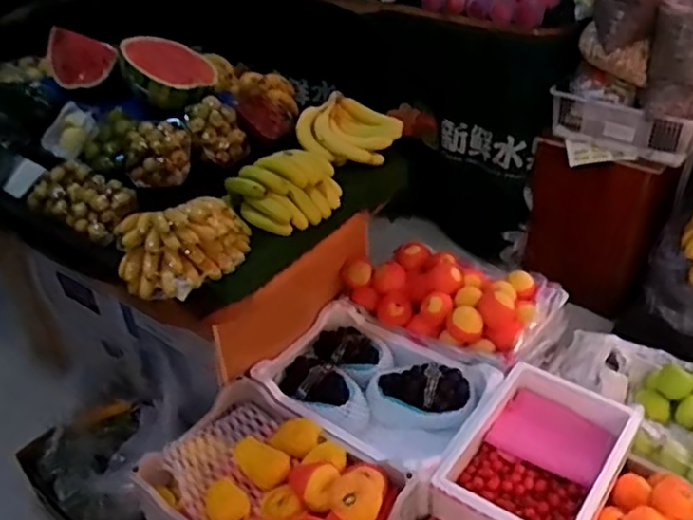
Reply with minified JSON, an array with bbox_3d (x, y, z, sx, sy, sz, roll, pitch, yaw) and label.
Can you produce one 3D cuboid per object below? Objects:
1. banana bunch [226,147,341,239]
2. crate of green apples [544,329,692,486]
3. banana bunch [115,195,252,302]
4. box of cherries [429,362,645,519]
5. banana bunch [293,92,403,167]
[{"bbox_3d":[-0.134,-0.167,1.527,0.256,0.123,0.165,-23,41,-25],"label":"banana bunch"},{"bbox_3d":[0.760,0.364,1.699,0.487,0.159,0.361,25,45,32],"label":"crate of green apples"},{"bbox_3d":[-0.336,-0.030,1.360,0.268,0.144,0.142,-10,37,-9],"label":"banana bunch"},{"bbox_3d":[0.421,0.418,1.448,0.310,0.113,0.452,21,43,29],"label":"box of cherries"},{"bbox_3d":[0.007,-0.333,1.716,0.249,0.110,0.233,3,41,-3],"label":"banana bunch"}]

